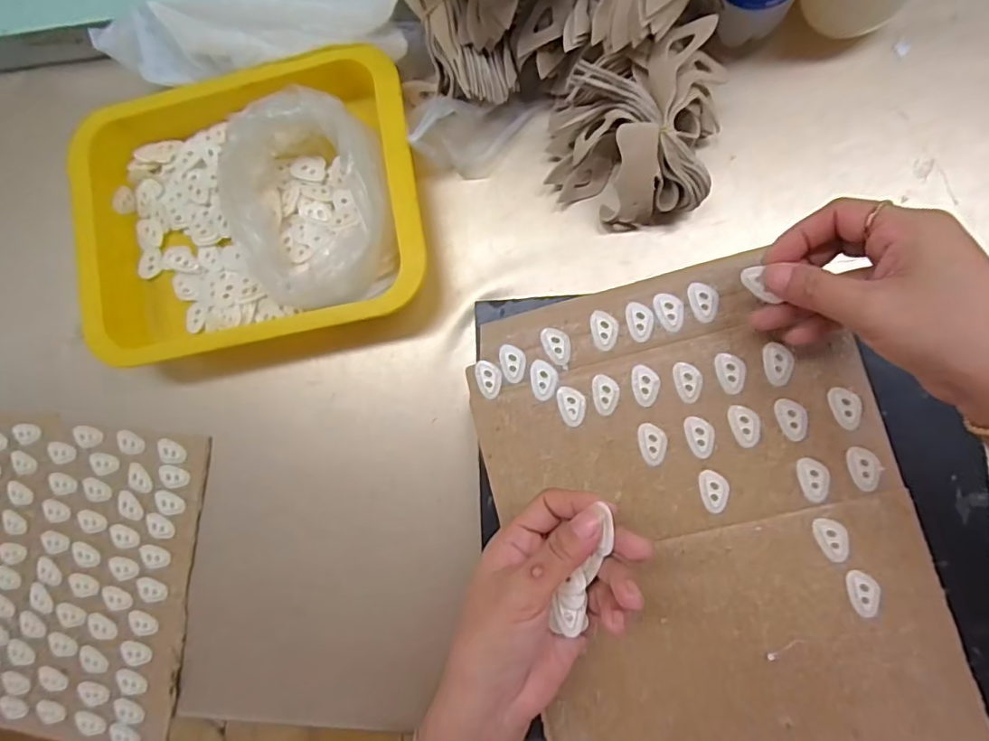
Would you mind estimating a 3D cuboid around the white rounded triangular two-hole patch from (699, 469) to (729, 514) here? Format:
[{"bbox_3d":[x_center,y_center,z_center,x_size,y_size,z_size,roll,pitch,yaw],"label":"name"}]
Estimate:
[{"bbox_3d":[0.136,0.075,0.319,0.016,0.004,0.026,-8,85,7],"label":"white rounded triangular two-hole patch"}]

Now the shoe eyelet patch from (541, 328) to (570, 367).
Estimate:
[{"bbox_3d":[0.041,-0.017,0.339,0.017,0.004,0.026,-26,83,5],"label":"shoe eyelet patch"}]

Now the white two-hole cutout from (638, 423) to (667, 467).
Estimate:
[{"bbox_3d":[0.100,0.046,0.326,0.017,0.004,0.026,-8,85,7],"label":"white two-hole cutout"}]

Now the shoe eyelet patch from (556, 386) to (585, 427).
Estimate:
[{"bbox_3d":[0.050,0.023,0.335,0.017,0.004,0.025,-7,85,7],"label":"shoe eyelet patch"}]

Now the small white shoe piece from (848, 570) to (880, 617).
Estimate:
[{"bbox_3d":[0.216,0.130,0.301,0.015,0.004,0.026,-9,85,7],"label":"small white shoe piece"}]

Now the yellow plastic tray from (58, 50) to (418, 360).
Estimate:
[{"bbox_3d":[-0.179,-0.117,0.379,0.254,0.052,0.199,-8,85,7],"label":"yellow plastic tray"}]

